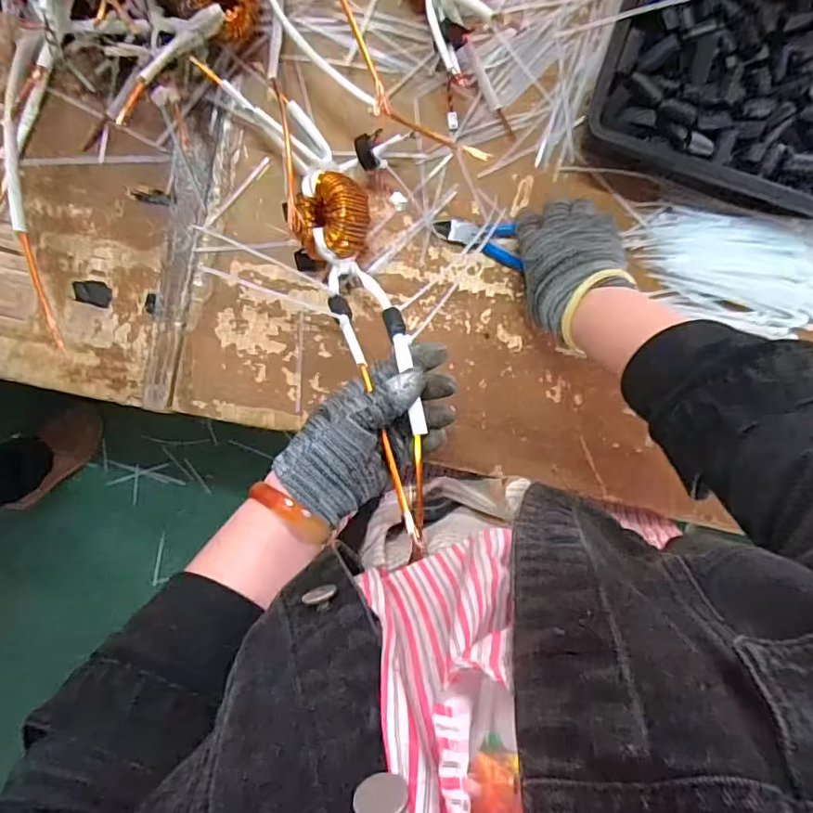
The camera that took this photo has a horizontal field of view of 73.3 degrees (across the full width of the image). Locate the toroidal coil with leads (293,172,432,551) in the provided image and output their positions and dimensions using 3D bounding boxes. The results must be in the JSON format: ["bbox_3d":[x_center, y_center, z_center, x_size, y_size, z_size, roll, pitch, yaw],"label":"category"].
[{"bbox_3d":[-0.033,-0.048,0.421,0.070,0.046,0.325,-16,68,0],"label":"toroidal coil with leads"}]

